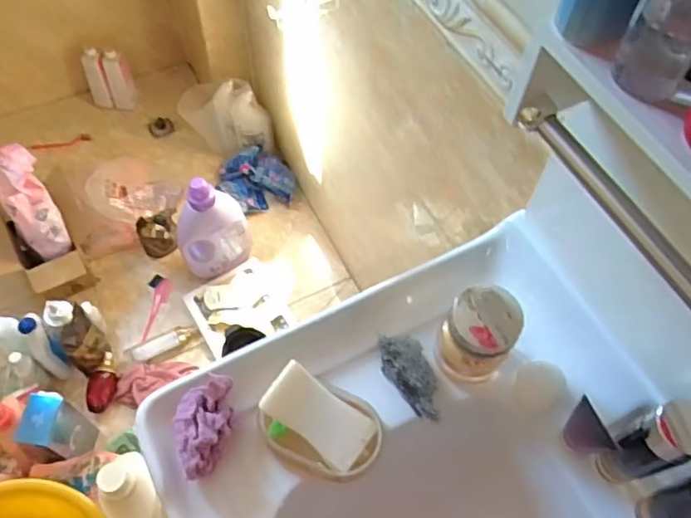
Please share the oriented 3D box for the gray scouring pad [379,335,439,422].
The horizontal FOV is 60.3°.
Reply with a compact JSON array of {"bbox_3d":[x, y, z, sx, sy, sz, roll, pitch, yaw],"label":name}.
[{"bbox_3d":[0.071,0.125,0.638,0.044,0.040,0.101,-23,63,-14],"label":"gray scouring pad"}]

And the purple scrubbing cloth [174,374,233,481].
[{"bbox_3d":[-0.141,0.169,0.593,0.051,0.050,0.094,2,60,0],"label":"purple scrubbing cloth"}]

